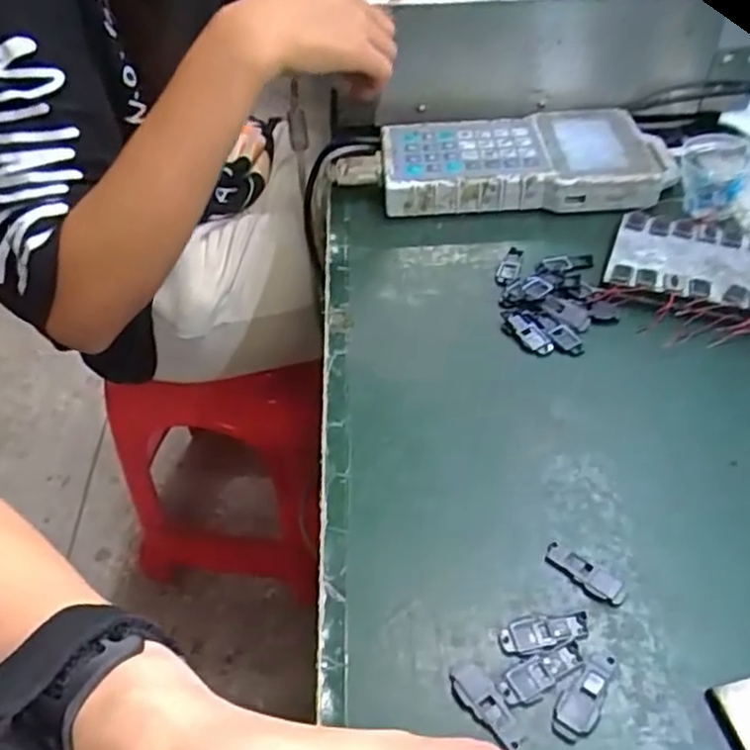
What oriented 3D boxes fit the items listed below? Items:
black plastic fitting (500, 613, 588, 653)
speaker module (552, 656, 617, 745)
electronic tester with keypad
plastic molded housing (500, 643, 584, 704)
[{"bbox_3d":[0.075,0.114,0.322,0.041,0.004,0.014,-11,46,-8],"label":"black plastic fitting"},{"bbox_3d":[0.088,0.134,0.302,0.016,0.004,0.042,23,51,24],"label":"speaker module"},{"bbox_3d":[0.118,-0.170,0.566,0.223,0.030,0.103,-2,45,1],"label":"electronic tester with keypad"},{"bbox_3d":[0.071,0.127,0.309,0.040,0.004,0.013,-20,48,-15],"label":"plastic molded housing"}]

